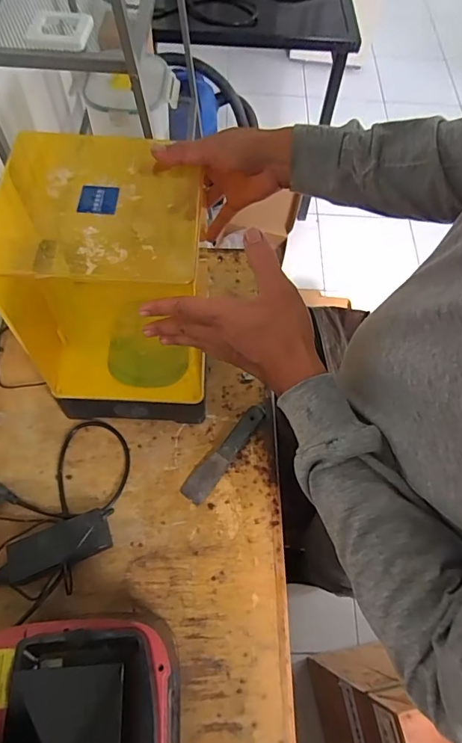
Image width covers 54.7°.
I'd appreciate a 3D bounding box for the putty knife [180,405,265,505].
[{"bbox_3d":[-0.010,0.130,0.728,0.040,0.020,0.184,35,67,14],"label":"putty knife"}]

